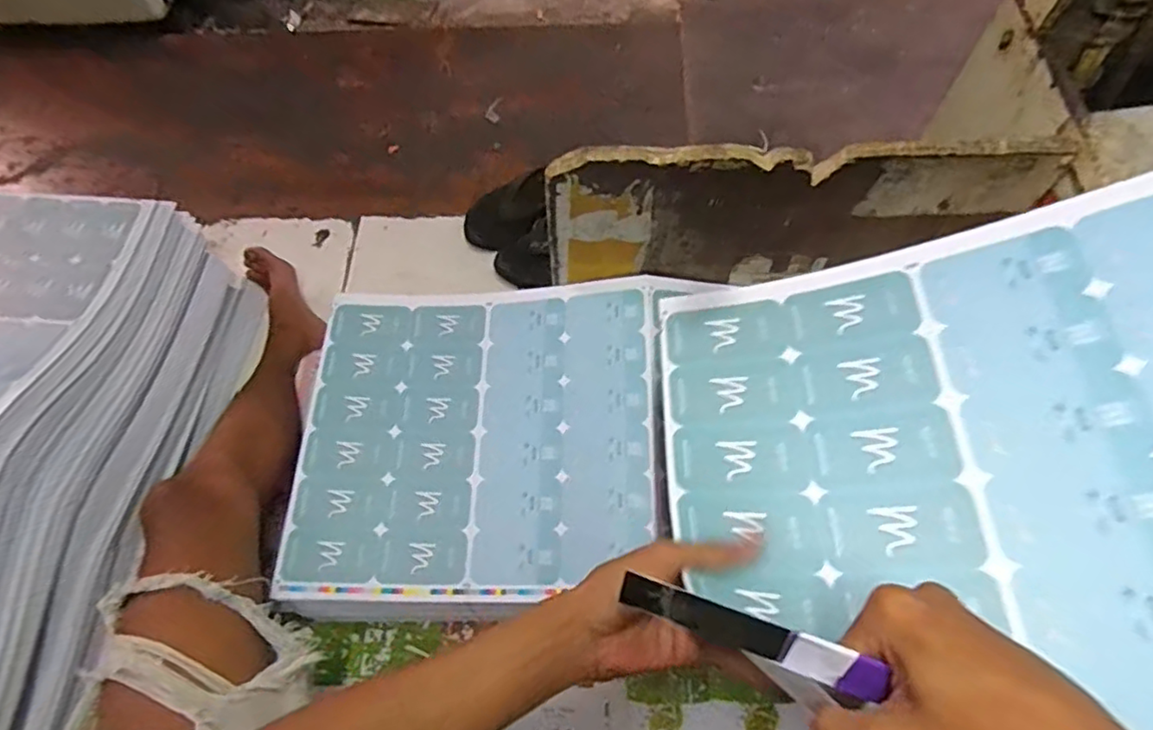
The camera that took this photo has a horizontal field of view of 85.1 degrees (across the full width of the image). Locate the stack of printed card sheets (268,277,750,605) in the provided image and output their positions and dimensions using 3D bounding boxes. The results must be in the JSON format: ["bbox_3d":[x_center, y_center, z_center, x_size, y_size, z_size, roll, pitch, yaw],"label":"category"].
[{"bbox_3d":[-0.105,0.075,0.694,0.411,0.055,0.369,-1,63,3],"label":"stack of printed card sheets"}]

